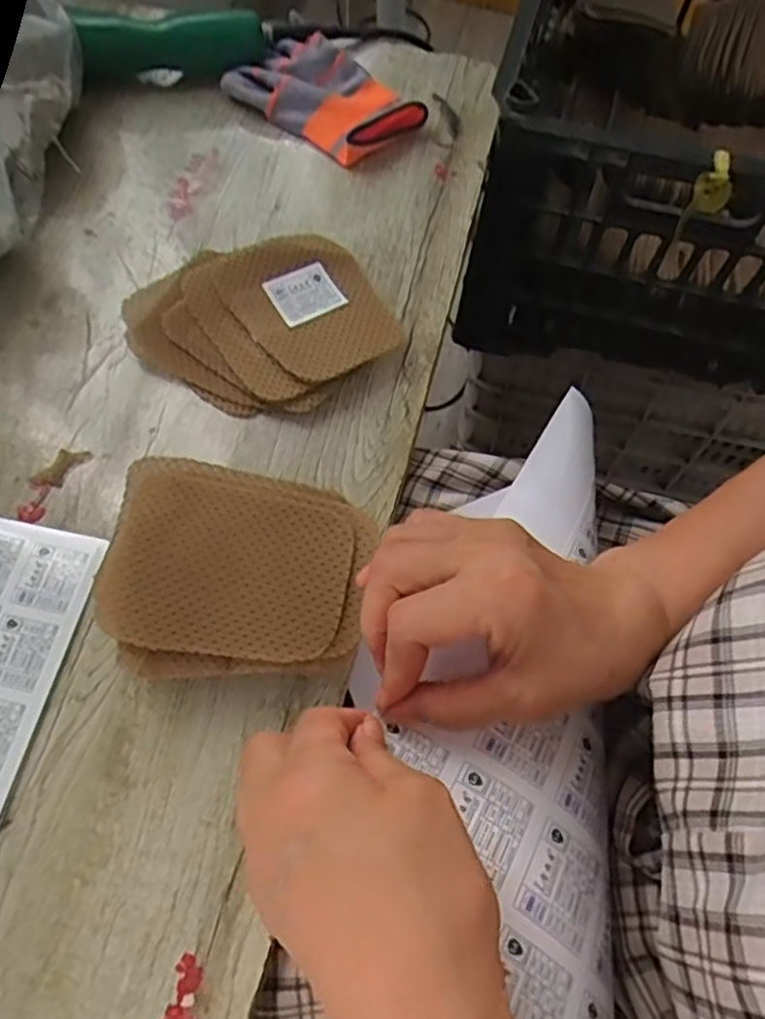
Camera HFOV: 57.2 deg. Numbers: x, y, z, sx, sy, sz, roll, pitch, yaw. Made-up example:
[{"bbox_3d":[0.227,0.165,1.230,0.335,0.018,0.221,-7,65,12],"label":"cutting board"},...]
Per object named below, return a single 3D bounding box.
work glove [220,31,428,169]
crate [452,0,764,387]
[{"bbox_3d":[-0.043,-0.323,0.547,0.147,0.025,0.081,38,73,16],"label":"work glove"},{"bbox_3d":[0.298,-0.418,0.678,0.310,0.251,0.509,14,68,8],"label":"crate"}]

